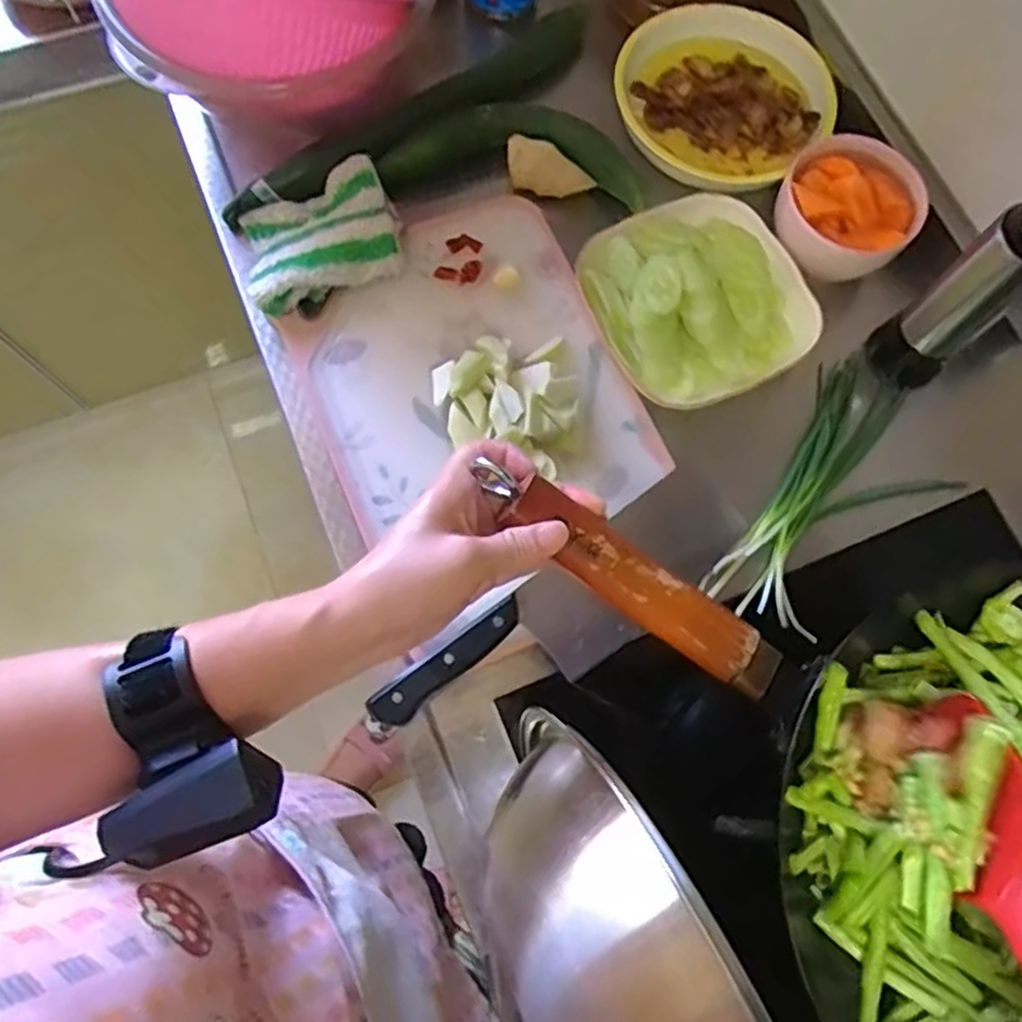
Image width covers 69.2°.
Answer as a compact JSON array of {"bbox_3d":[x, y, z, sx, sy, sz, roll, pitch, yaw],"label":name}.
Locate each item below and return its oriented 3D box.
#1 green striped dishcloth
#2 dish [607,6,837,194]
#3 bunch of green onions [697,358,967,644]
[{"bbox_3d":[-0.162,-0.229,0.618,0.130,0.025,0.106,-25,76,-9],"label":"green striped dishcloth"},{"bbox_3d":[0.198,-0.376,0.677,0.193,0.034,0.172,-6,74,-4],"label":"dish"},{"bbox_3d":[0.264,-0.004,0.593,0.125,0.018,0.237,31,75,7],"label":"bunch of green onions"}]

